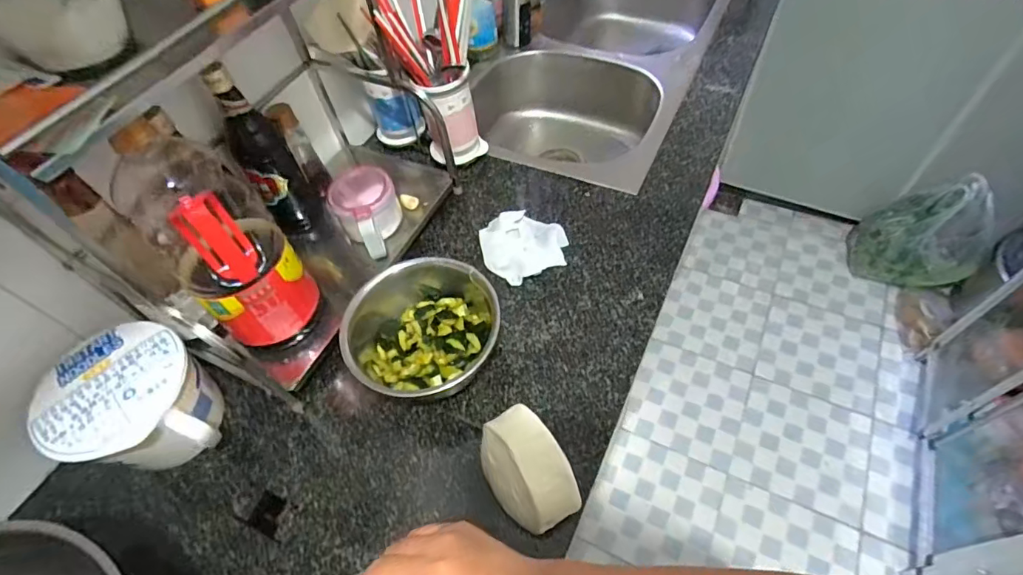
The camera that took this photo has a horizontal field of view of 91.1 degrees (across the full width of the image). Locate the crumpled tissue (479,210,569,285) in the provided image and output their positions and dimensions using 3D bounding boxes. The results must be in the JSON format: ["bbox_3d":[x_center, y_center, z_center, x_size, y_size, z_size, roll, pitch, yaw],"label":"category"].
[{"bbox_3d":[0.016,-0.062,0.712,0.116,0.019,0.114,-24,56,-12],"label":"crumpled tissue"}]

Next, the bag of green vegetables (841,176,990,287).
[{"bbox_3d":[1.142,-0.144,1.409,0.241,0.356,0.187,22,60,19],"label":"bag of green vegetables"}]

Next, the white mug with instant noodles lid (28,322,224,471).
[{"bbox_3d":[-0.396,0.133,0.557,0.176,0.112,0.140,8,56,11],"label":"white mug with instant noodles lid"}]

